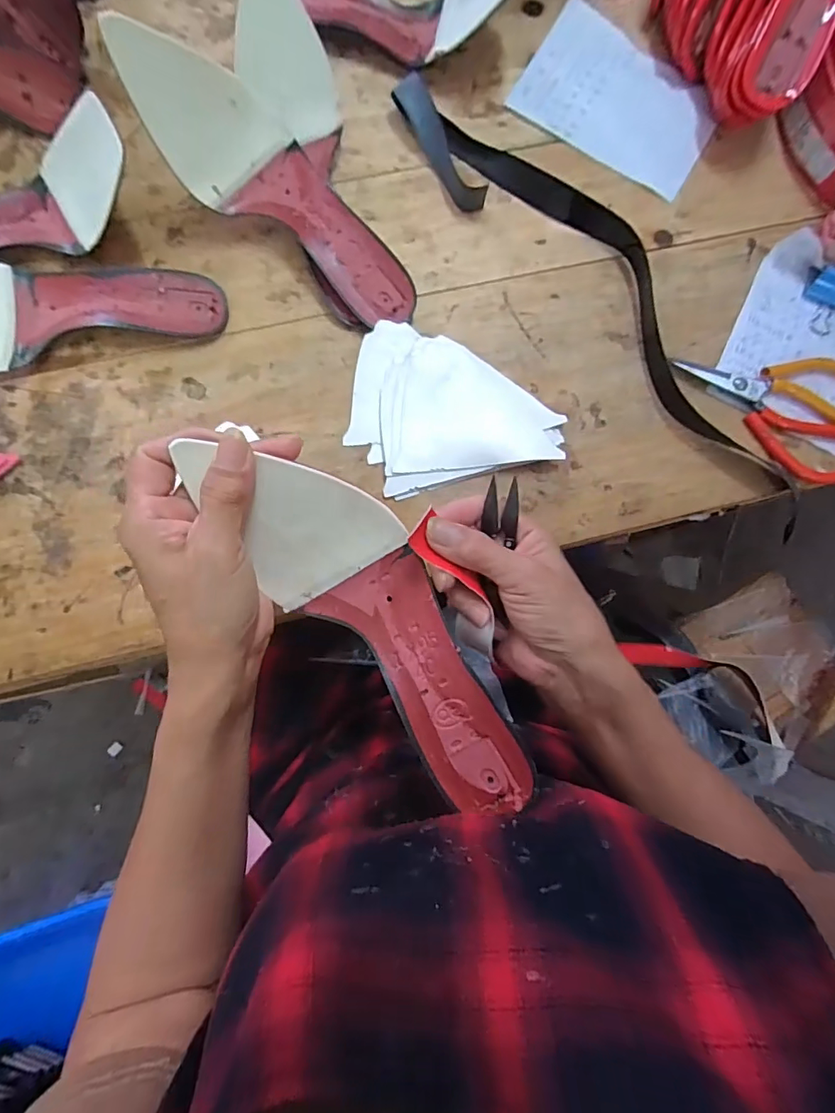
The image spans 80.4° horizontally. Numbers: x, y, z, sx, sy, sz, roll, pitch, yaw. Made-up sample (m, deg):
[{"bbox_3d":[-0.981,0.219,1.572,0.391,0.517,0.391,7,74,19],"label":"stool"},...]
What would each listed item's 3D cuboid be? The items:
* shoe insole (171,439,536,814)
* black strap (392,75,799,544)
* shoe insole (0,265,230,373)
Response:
[{"bbox_3d":[-0.025,0.032,0.287,0.078,0.033,0.262,-38,86,-5],"label":"shoe insole"},{"bbox_3d":[0.172,-0.236,0.425,0.099,0.032,0.501,-42,86,-5],"label":"black strap"},{"bbox_3d":[-0.278,-0.203,0.373,0.230,0.081,0.089,-18,84,-3],"label":"shoe insole"}]

